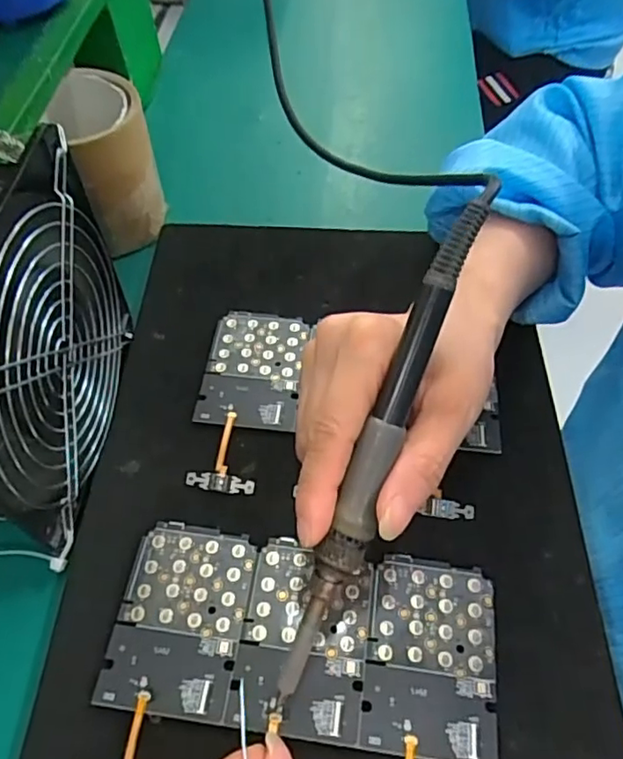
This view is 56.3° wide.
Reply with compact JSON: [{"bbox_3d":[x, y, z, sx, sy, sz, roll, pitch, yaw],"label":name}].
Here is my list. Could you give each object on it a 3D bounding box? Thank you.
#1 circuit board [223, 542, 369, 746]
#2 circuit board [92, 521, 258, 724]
[{"bbox_3d":[-0.003,0.113,0.258,0.054,0.004,0.077,8,58,4],"label":"circuit board"},{"bbox_3d":[-0.059,0.106,0.263,0.055,0.004,0.078,8,58,4],"label":"circuit board"}]

